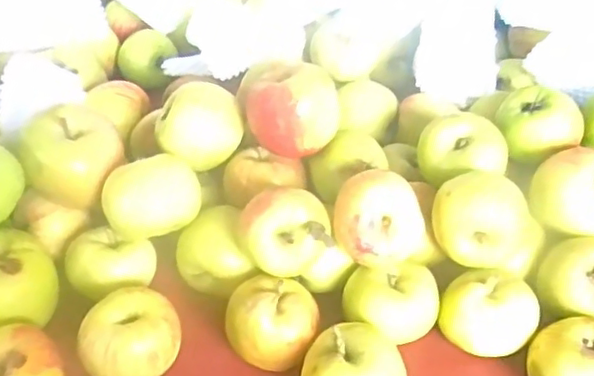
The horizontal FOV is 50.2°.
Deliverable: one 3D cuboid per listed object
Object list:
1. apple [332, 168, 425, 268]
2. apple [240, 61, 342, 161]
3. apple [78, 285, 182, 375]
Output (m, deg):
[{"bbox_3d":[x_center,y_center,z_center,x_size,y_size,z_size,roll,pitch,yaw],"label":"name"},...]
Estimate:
[{"bbox_3d":[0.051,0.023,0.420,0.055,0.056,0.049,-24,51,-23],"label":"apple"},{"bbox_3d":[-0.006,-0.054,0.465,0.070,0.066,0.066,2,45,1],"label":"apple"},{"bbox_3d":[-0.107,0.104,0.419,0.064,0.060,0.056,-16,48,-17],"label":"apple"}]

